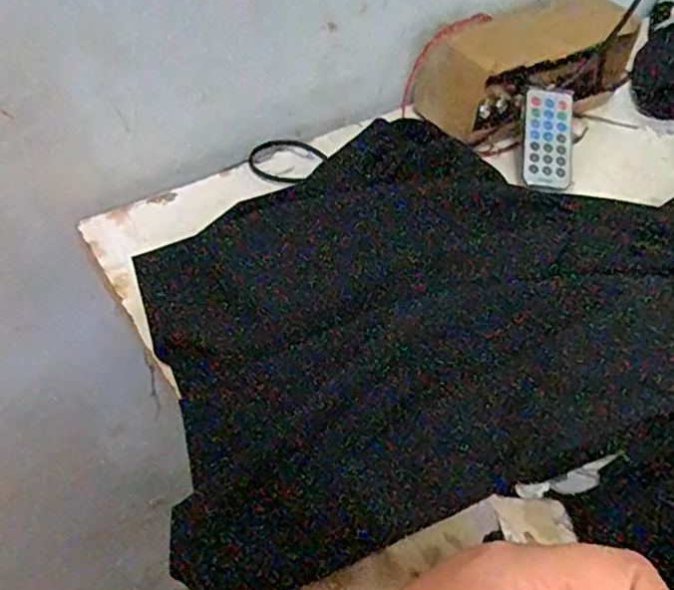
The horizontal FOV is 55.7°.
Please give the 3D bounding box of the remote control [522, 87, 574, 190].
[{"bbox_3d":[0.172,-0.129,0.518,0.041,0.005,0.086,3,77,-4],"label":"remote control"}]

